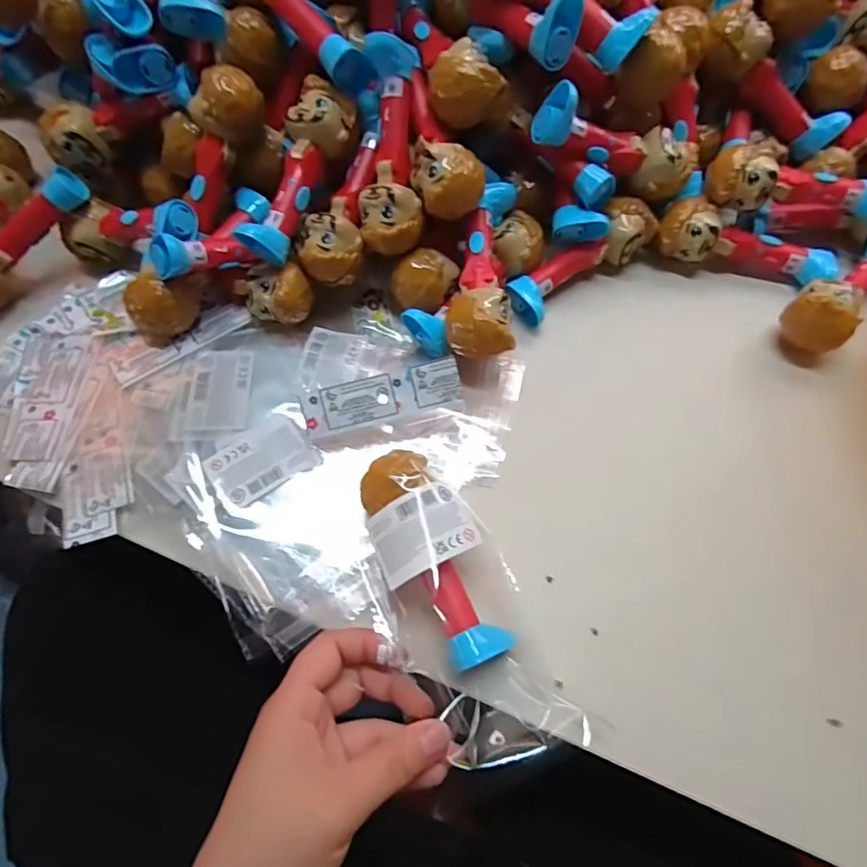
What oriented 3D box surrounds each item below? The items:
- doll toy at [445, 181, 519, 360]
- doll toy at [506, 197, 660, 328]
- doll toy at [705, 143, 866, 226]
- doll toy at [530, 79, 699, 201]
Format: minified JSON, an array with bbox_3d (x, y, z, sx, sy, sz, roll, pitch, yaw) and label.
[{"bbox_3d":[0.033,-0.109,0.366,0.042,0.043,0.127,3,64,2],"label":"doll toy"},{"bbox_3d":[0.109,-0.127,0.385,0.119,0.039,0.031,-34,68,-15],"label":"doll toy"},{"bbox_3d":[0.262,-0.178,0.379,0.125,0.035,0.035,5,64,3],"label":"doll toy"},{"bbox_3d":[0.124,-0.194,0.363,0.122,0.045,0.033,10,62,-21],"label":"doll toy"}]

